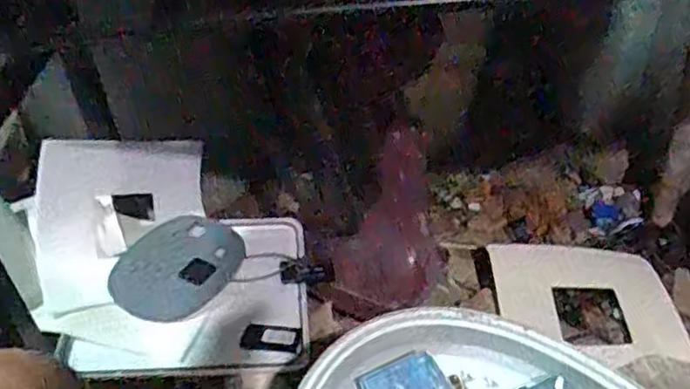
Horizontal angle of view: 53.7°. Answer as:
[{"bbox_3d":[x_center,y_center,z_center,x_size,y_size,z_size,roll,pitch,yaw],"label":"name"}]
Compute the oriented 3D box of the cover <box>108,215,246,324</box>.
[{"bbox_3d":[-0.231,0.098,0.963,0.147,0.016,0.215,18,38,5],"label":"cover"}]

